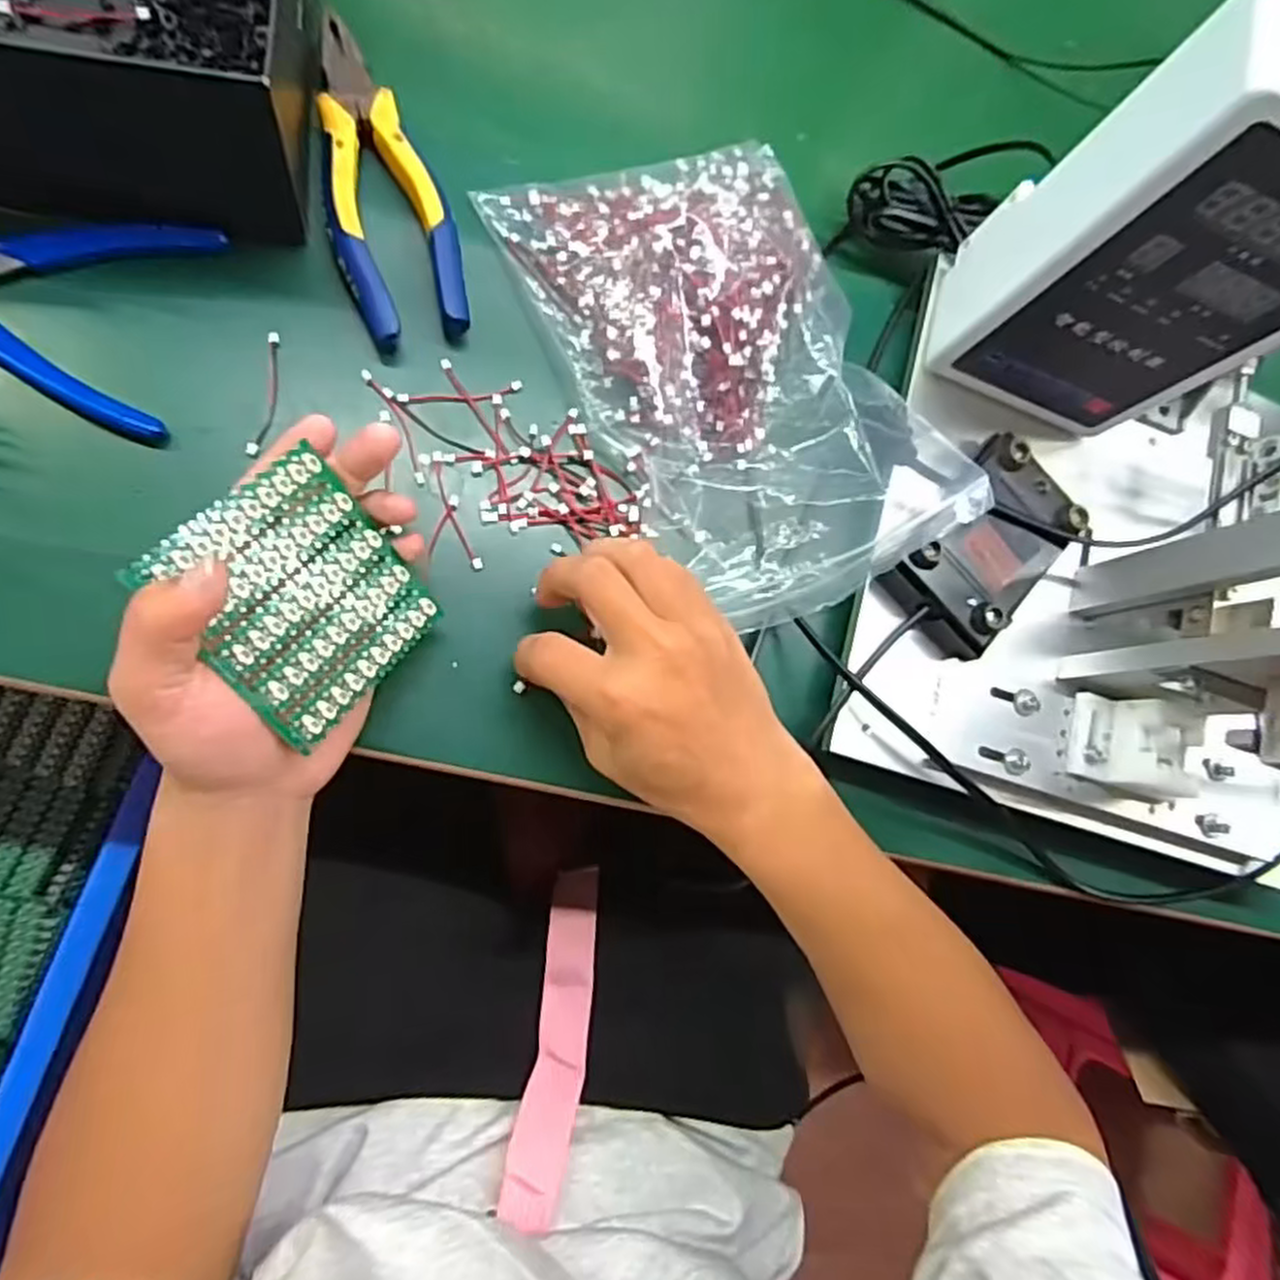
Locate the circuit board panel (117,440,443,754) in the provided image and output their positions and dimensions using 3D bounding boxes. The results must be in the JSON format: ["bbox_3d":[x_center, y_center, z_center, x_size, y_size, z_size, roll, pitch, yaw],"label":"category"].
[{"bbox_3d":[-0.124,-0.017,0.287,0.078,0.004,0.084,-54,126,-34],"label":"circuit board panel"}]

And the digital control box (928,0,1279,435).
[{"bbox_3d":[0.222,-0.165,0.327,0.111,0.175,0.069,16,79,-12],"label":"digital control box"}]

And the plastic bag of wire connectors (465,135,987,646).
[{"bbox_3d":[0.048,-0.135,0.374,0.139,0.049,0.244,-27,90,-16],"label":"plastic bag of wire connectors"}]

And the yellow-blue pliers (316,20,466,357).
[{"bbox_3d":[-0.116,-0.209,0.352,0.054,0.016,0.148,-9,85,-16],"label":"yellow-blue pliers"}]

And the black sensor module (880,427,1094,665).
[{"bbox_3d":[0.171,-0.045,0.379,0.061,0.022,0.103,43,81,-5],"label":"black sensor module"}]

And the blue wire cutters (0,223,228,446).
[{"bbox_3d":[-0.243,-0.146,0.318,0.116,0.017,0.101,17,78,-12],"label":"blue wire cutters"}]

